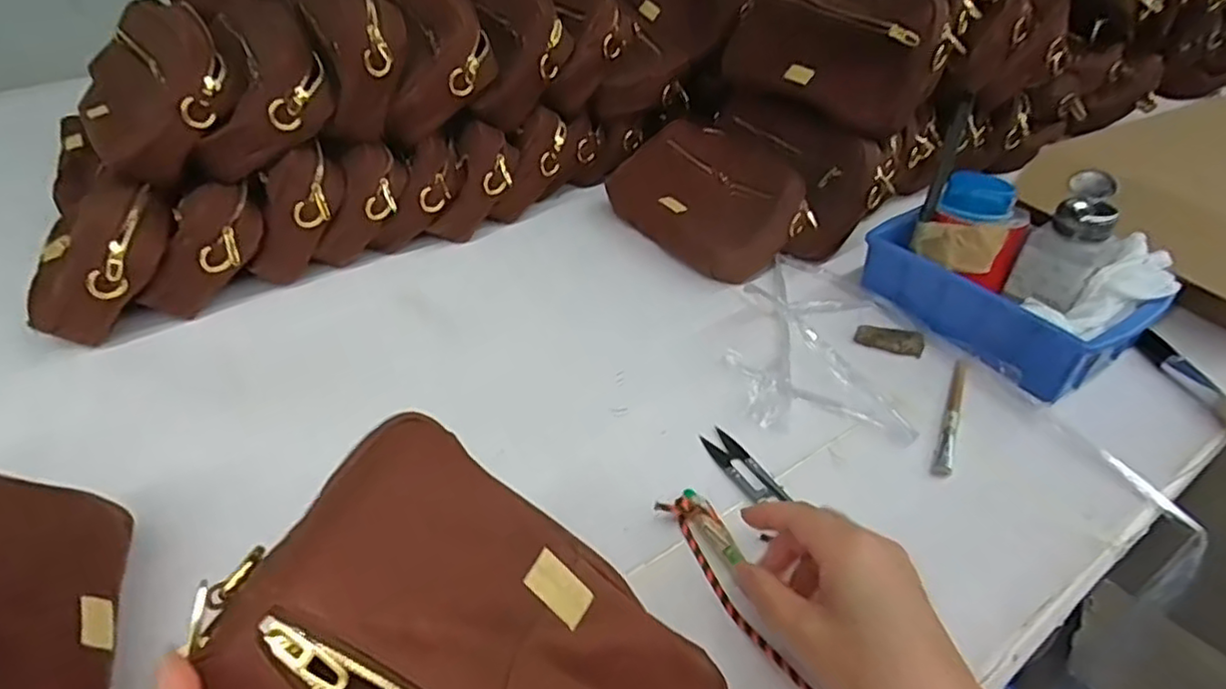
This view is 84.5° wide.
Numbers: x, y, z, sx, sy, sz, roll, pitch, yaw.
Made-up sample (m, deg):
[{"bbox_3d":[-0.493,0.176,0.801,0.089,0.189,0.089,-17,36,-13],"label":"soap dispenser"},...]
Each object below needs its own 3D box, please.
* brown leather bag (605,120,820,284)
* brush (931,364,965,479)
[{"bbox_3d":[0.089,-0.144,0.660,0.126,0.052,0.196,-46,54,-4],"label":"brown leather bag"},{"bbox_3d":[0.244,0.049,0.486,0.010,0.005,0.123,18,43,21],"label":"brush"}]

